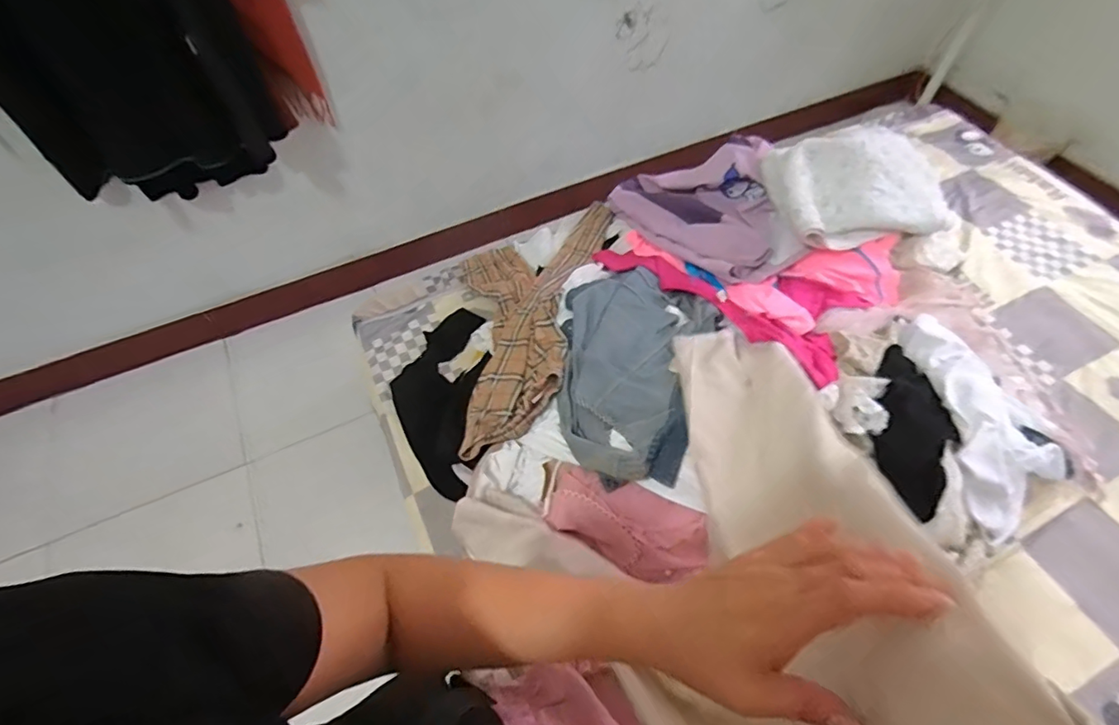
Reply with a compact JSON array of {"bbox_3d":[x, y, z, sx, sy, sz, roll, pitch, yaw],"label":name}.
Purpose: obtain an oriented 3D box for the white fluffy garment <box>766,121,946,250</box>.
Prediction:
[{"bbox_3d":[0.631,-0.381,1.142,0.434,0.157,0.230,-17,57,-10],"label":"white fluffy garment"}]

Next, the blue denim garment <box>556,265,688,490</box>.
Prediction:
[{"bbox_3d":[0.108,-0.010,0.941,0.215,0.064,0.455,7,56,6],"label":"blue denim garment"}]

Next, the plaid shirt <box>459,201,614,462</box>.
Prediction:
[{"bbox_3d":[-0.090,-0.145,1.135,0.304,0.142,0.721,9,57,8],"label":"plaid shirt"}]

